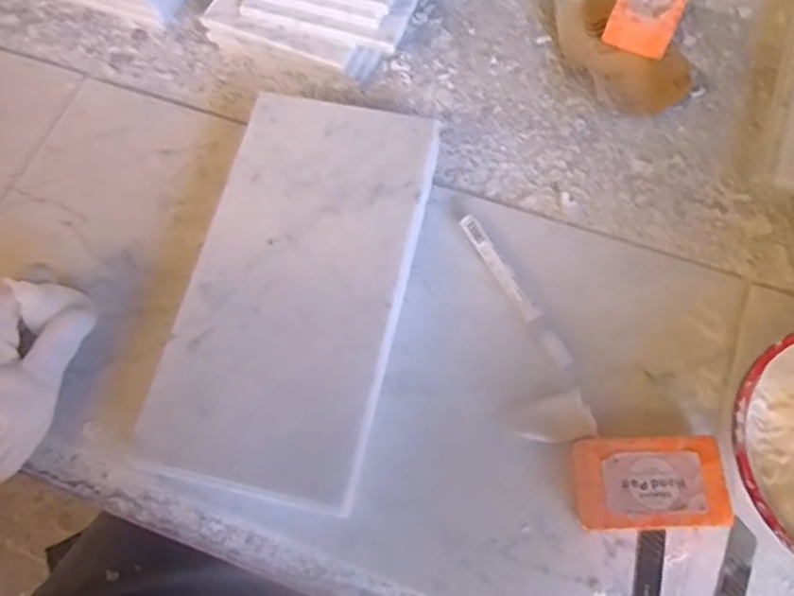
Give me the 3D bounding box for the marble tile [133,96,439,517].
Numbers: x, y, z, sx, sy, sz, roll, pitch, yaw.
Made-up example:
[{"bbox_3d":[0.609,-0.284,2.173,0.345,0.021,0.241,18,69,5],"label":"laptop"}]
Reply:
[{"bbox_3d":[-0.072,-0.013,0.470,0.152,0.009,0.296,12,70,7],"label":"marble tile"}]

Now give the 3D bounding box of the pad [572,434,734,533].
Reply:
[{"bbox_3d":[0.168,0.124,0.433,0.094,0.026,0.059,-2,69,2],"label":"pad"}]

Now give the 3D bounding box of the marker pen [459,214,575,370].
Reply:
[{"bbox_3d":[0.090,-0.007,0.499,0.015,0.010,0.140,-29,70,-9],"label":"marker pen"}]

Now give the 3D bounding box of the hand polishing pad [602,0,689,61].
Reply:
[{"bbox_3d":[0.234,-0.270,0.596,0.057,0.031,0.089,24,71,11],"label":"hand polishing pad"}]

